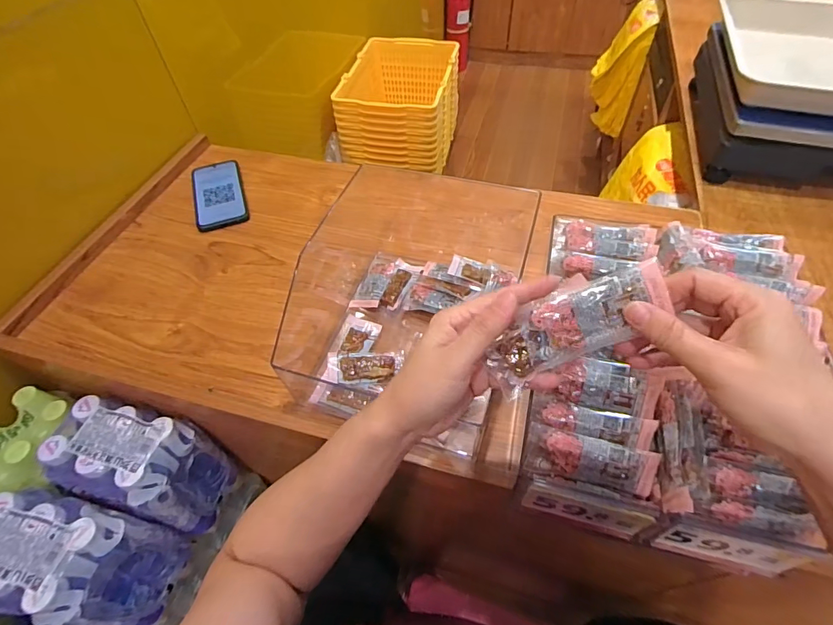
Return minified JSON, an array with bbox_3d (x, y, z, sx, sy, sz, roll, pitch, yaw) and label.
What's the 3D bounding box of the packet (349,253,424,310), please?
[{"bbox_3d":[-0.039,-0.042,0.574,0.069,0.017,0.101,14,55,13],"label":"packet"}]

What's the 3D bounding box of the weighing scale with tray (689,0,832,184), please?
[{"bbox_3d":[0.626,-0.367,0.713,0.281,0.162,0.337,13,55,13],"label":"weighing scale with tray"}]

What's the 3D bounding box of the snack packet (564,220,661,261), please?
[{"bbox_3d":[0.181,-0.068,0.404,0.081,0.009,0.040,9,54,10],"label":"snack packet"}]

